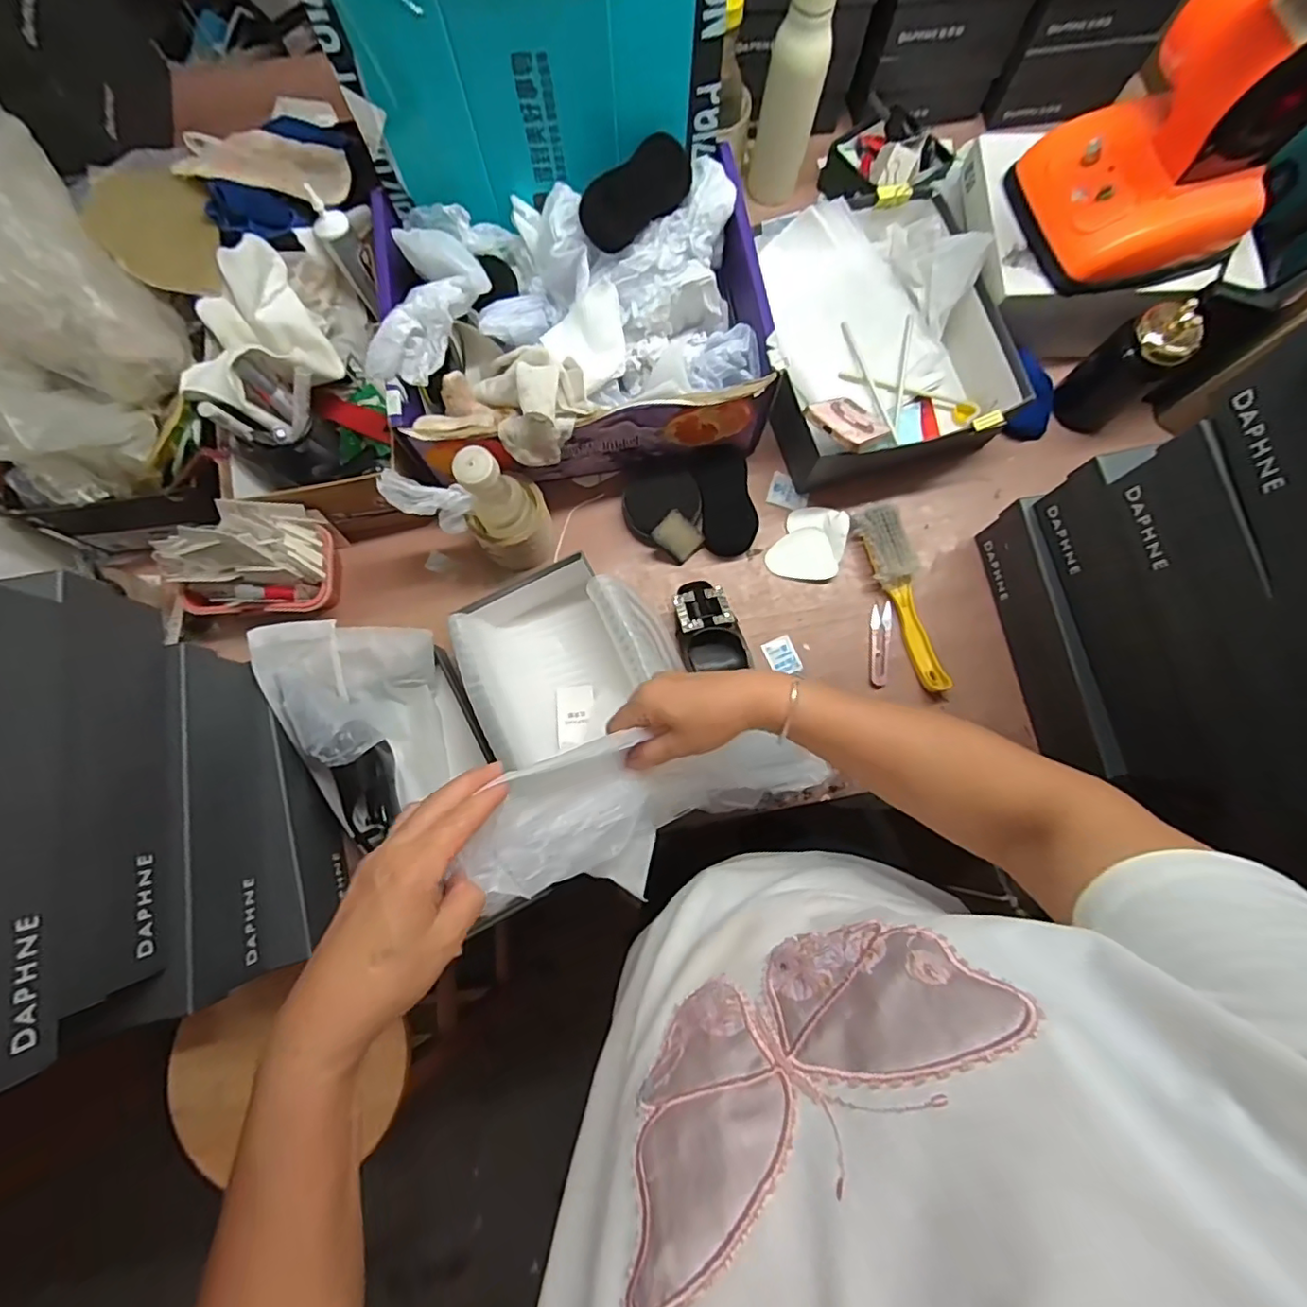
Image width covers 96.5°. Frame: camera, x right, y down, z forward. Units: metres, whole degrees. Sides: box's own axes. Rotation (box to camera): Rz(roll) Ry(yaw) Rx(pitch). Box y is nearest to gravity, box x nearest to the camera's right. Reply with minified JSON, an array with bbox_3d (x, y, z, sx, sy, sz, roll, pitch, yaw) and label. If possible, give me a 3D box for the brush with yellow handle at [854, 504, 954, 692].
[{"bbox_3d":[0.302,-0.067,0.691,0.050,0.037,0.225,-17,80,-2],"label":"brush with yellow handle"}]

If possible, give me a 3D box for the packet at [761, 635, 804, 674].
[{"bbox_3d":[0.154,0.004,0.693,0.037,0.009,0.046,-22,80,-3],"label":"packet"}]

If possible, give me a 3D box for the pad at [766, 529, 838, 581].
[{"bbox_3d":[0.178,-0.118,0.707,0.076,0.014,0.066,-12,80,-1],"label":"pad"}]

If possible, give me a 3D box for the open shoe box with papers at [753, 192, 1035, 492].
[{"bbox_3d":[0.262,-0.382,0.693,0.282,0.131,0.321,-9,79,-1],"label":"open shoe box with papers"}]

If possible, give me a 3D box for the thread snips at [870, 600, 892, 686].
[{"bbox_3d":[0.270,-0.012,0.693,0.023,0.008,0.100,7,80,2],"label":"thread snips"}]

